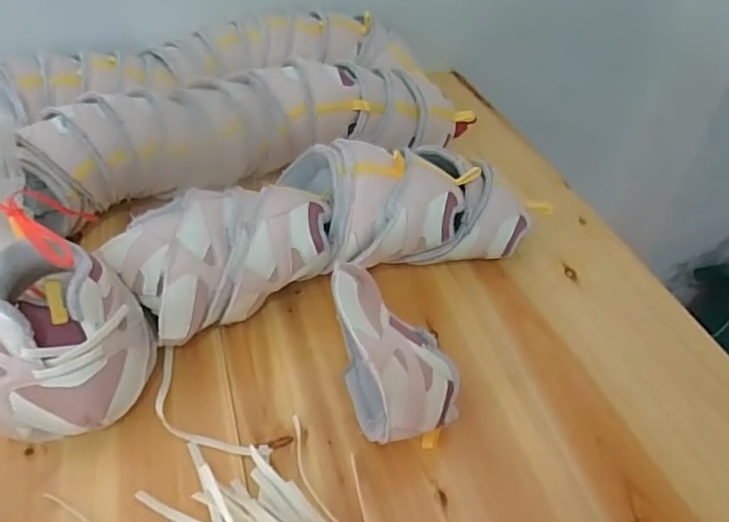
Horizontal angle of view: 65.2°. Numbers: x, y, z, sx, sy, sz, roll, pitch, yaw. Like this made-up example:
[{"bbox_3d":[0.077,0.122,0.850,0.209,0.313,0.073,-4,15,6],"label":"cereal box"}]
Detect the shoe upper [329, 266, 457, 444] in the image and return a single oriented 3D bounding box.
[{"bbox_3d":[0.021,0.071,0.393,0.077,0.100,0.108,-7,46,-6],"label":"shoe upper"}]

